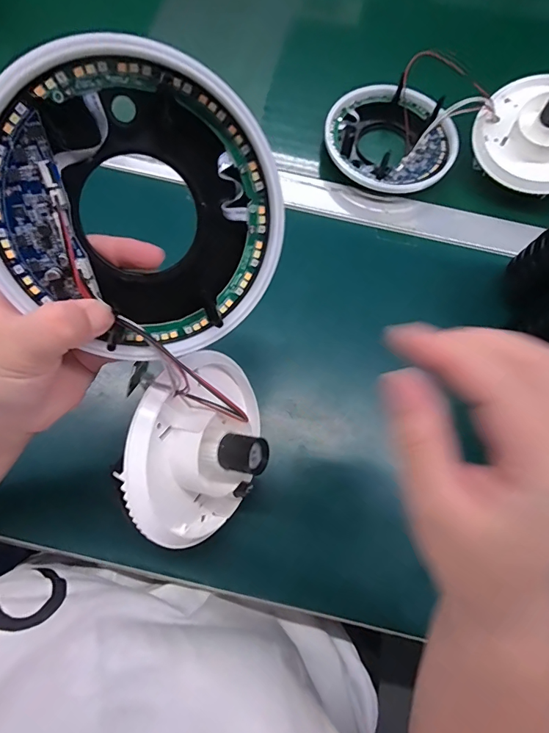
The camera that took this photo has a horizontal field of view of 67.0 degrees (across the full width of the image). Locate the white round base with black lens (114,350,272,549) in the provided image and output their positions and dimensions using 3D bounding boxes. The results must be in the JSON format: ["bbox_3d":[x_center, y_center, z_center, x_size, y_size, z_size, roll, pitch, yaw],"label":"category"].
[{"bbox_3d":[-0.040,0.054,0.269,0.060,0.112,0.126,4,75,32],"label":"white round base with black lens"}]

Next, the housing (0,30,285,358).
[{"bbox_3d":[-0.061,-0.075,0.196,0.129,0.022,0.121,-8,116,-15],"label":"housing"}]

